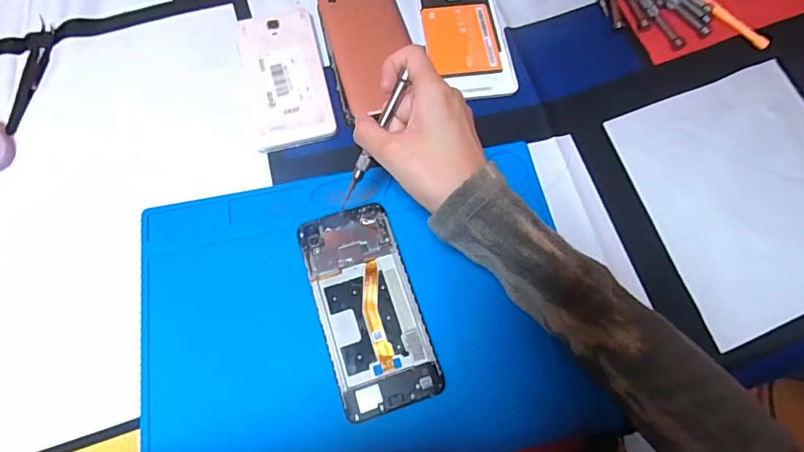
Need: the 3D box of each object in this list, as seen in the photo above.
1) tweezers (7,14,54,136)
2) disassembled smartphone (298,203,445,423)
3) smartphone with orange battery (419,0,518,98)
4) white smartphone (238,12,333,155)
[{"bbox_3d":[-0.333,-0.135,0.410,0.021,0.009,0.114,-2,69,-1],"label":"tweezers"},{"bbox_3d":[-0.025,0.058,0.339,0.068,0.009,0.149,-17,70,-7],"label":"disassembled smartphone"},{"bbox_3d":[0.059,-0.185,0.435,0.074,0.004,0.148,-7,69,-3],"label":"smartphone with orange battery"},{"bbox_3d":[-0.104,-0.134,0.411,0.070,0.010,0.140,-14,70,-6],"label":"white smartphone"}]

